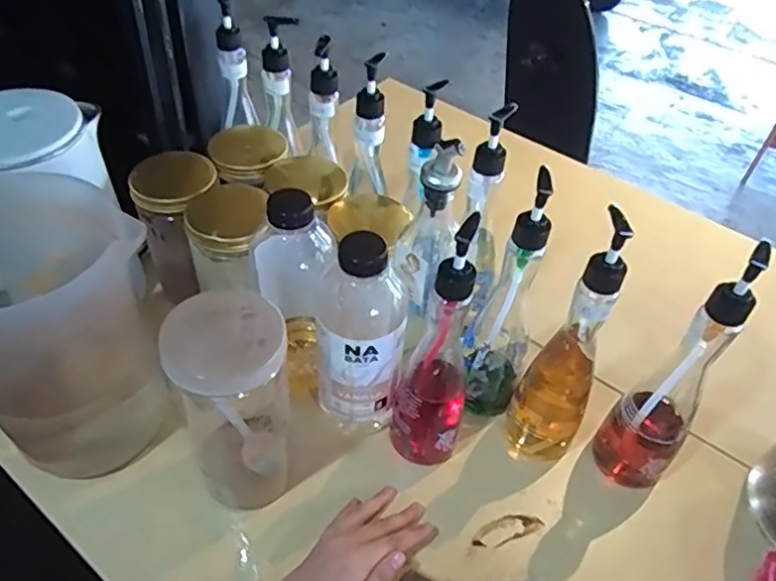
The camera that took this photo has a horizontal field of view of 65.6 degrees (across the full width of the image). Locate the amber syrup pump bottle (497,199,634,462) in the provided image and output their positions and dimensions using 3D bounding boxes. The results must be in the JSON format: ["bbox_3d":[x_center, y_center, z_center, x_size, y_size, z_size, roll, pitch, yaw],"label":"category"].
[{"bbox_3d":[0.161,0.058,0.538,0.063,0.277,0.066,-21,52,-24],"label":"amber syrup pump bottle"}]

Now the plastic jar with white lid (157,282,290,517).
[{"bbox_3d":[-0.128,0.105,0.519,0.083,0.216,0.080,-15,50,-19],"label":"plastic jar with white lid"}]

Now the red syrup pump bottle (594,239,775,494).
[{"bbox_3d":[0.256,0.077,0.526,0.066,0.280,0.074,34,52,24],"label":"red syrup pump bottle"}]

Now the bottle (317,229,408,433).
[{"bbox_3d":[-0.025,0.051,0.559,0.080,0.230,0.062,0,46,-6],"label":"bottle"}]

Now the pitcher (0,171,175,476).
[{"bbox_3d":[-0.319,0.037,0.533,0.196,0.242,0.141,-2,47,-8],"label":"pitcher"}]

